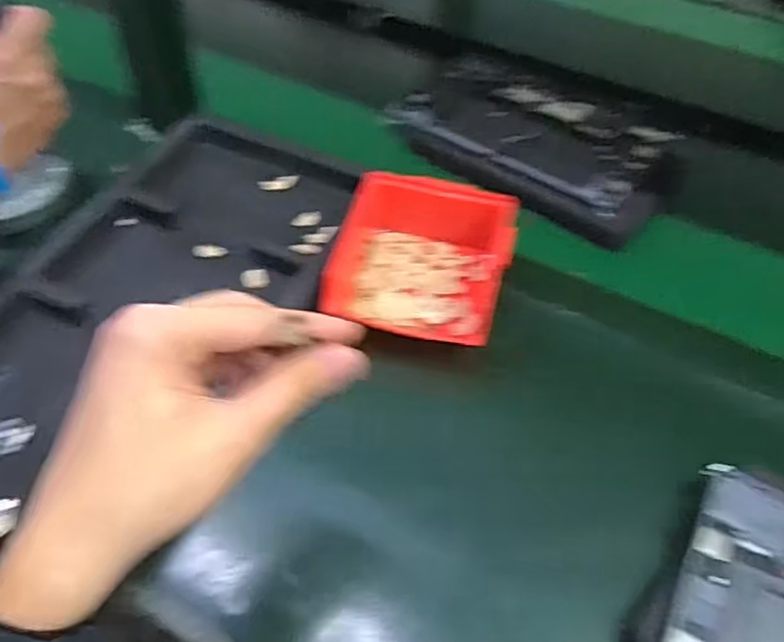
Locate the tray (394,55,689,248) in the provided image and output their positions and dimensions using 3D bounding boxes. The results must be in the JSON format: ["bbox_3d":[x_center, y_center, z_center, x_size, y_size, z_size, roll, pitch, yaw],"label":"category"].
[{"bbox_3d":[0.155,-0.199,0.678,0.289,0.034,0.201,30,54,20],"label":"tray"}]

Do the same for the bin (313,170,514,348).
[{"bbox_3d":[0.025,-0.052,0.532,0.134,0.076,0.141,12,50,7],"label":"bin"}]

